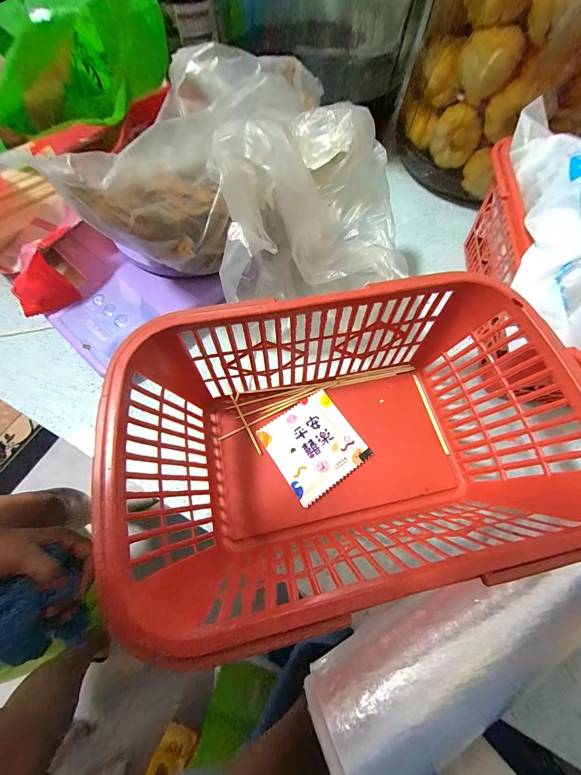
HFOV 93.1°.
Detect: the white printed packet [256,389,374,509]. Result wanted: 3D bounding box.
[{"bbox_3d":[0.017,0.040,0.194,0.059,0.006,0.061,-32,72,-14],"label":"white printed packet"}]

